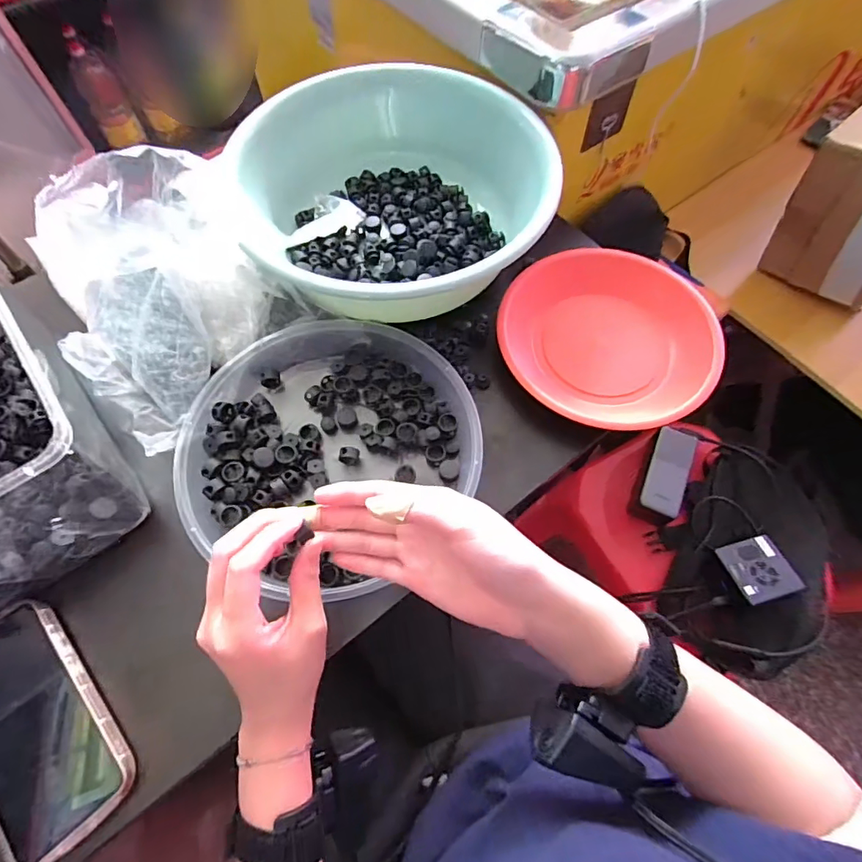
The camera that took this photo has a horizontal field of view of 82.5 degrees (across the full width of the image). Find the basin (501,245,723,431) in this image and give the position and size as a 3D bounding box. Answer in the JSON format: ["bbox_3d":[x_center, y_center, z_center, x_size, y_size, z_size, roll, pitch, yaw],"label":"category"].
[{"bbox_3d":[0.159,-0.080,0.449,0.187,0.039,0.176,0,64,0],"label":"basin"}]

